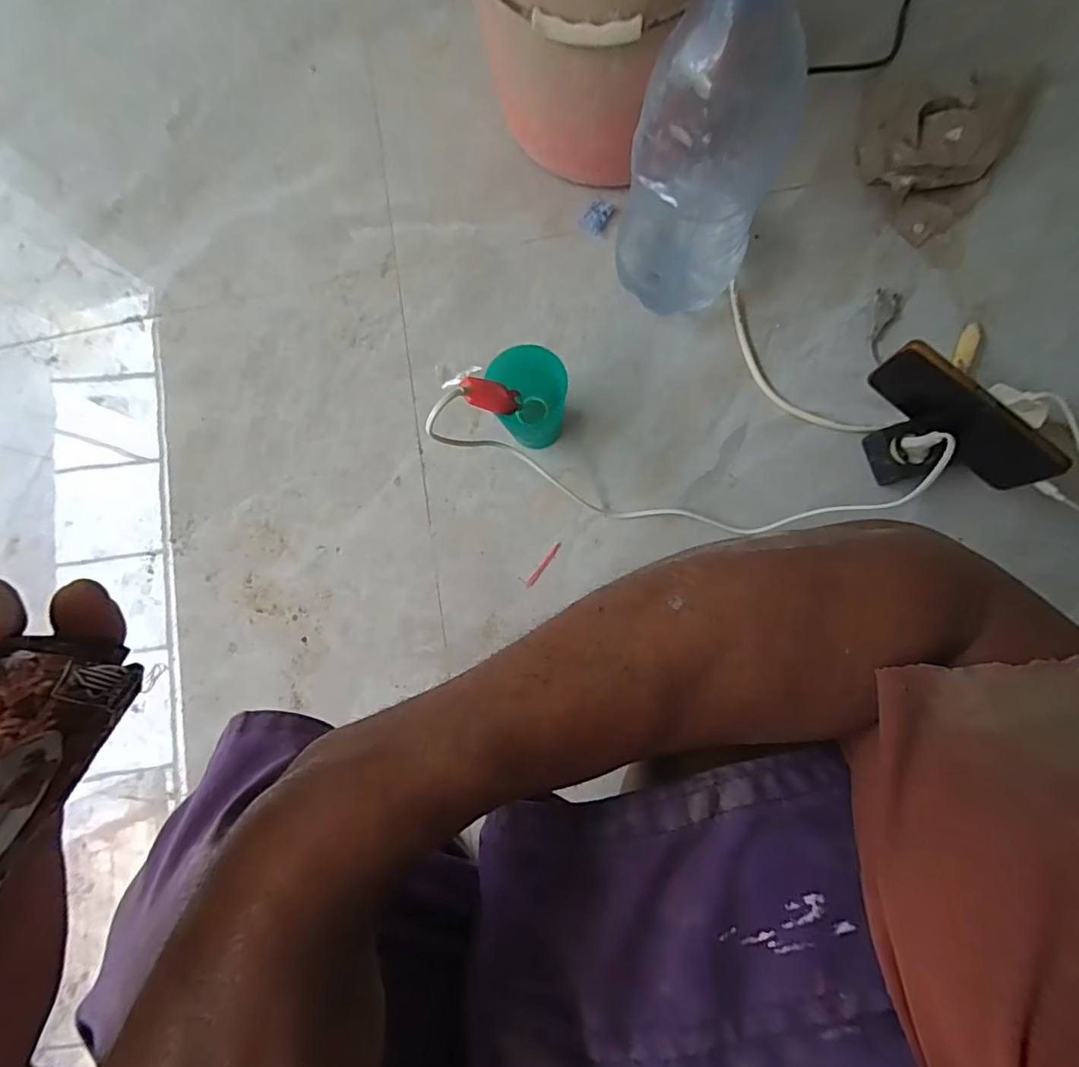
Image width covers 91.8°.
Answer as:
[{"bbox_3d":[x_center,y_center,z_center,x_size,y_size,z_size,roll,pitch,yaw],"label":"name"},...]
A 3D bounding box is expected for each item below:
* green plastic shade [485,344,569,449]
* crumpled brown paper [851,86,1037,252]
[{"bbox_3d":[-0.007,-0.135,0.541,0.070,0.113,0.072,-12,82,4],"label":"green plastic shade"},{"bbox_3d":[0.428,-0.425,0.574,0.158,0.042,0.173,28,86,8],"label":"crumpled brown paper"}]

